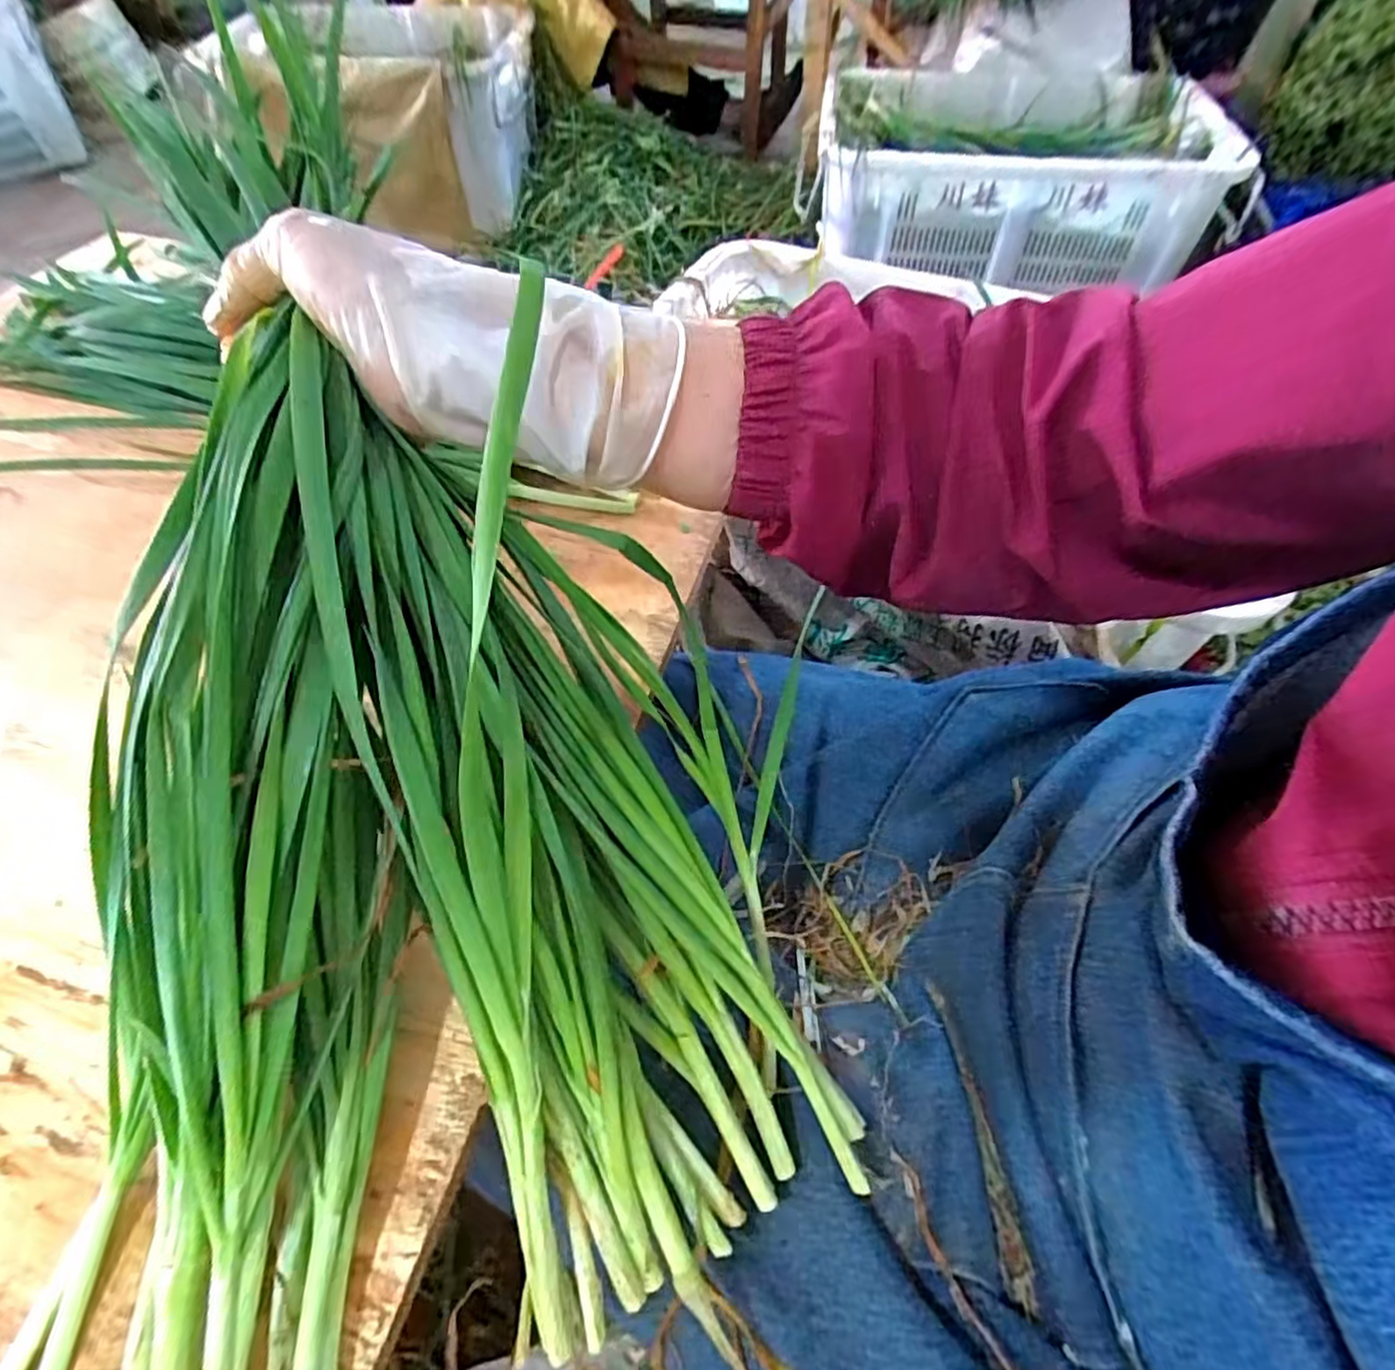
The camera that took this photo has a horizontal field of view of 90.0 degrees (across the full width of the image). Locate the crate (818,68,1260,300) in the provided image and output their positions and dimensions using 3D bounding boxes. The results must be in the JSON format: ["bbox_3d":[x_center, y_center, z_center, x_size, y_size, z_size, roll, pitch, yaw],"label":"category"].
[{"bbox_3d":[0.498,-0.848,1.155,0.602,0.220,0.451,0,53,2],"label":"crate"}]

